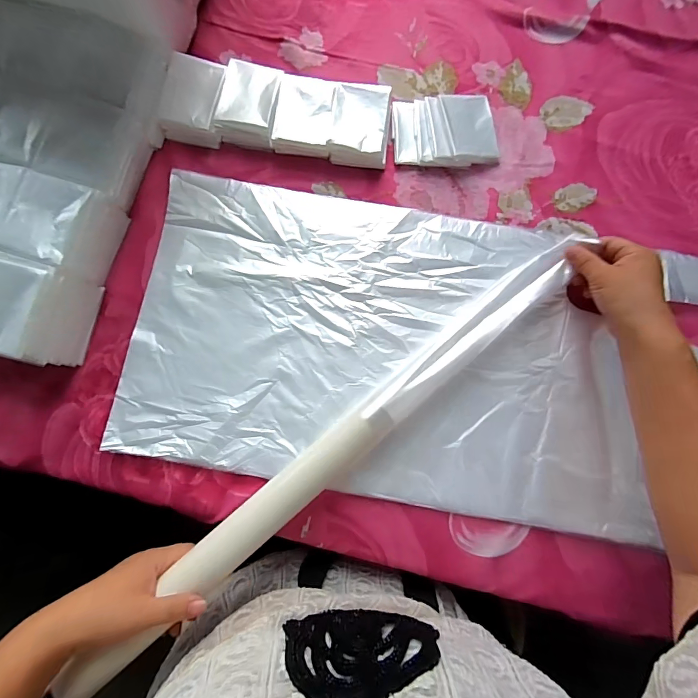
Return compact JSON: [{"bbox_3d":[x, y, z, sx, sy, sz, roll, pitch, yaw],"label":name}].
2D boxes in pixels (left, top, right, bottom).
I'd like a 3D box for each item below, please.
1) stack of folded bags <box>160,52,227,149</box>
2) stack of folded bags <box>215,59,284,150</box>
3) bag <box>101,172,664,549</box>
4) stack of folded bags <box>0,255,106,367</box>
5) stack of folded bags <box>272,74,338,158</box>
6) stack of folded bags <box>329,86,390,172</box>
[{"bbox_3d":[-0.183,-0.294,0.449,0.068,0.033,0.095,5,80,2],"label":"stack of folded bags"},{"bbox_3d":[-0.114,-0.286,0.446,0.065,0.026,0.091,10,81,3],"label":"stack of folded bags"},{"bbox_3d":[0.038,-0.007,0.392,0.518,0.032,0.303,10,81,3],"label":"bag"},{"bbox_3d":[-0.348,-0.042,0.376,0.143,0.058,0.092,12,81,3],"label":"stack of folded bags"},{"bbox_3d":[-0.050,-0.272,0.445,0.064,0.026,0.089,7,80,2],"label":"stack of folded bags"},{"bbox_3d":[0.014,-0.258,0.442,0.065,0.028,0.088,6,80,2],"label":"stack of folded bags"}]

